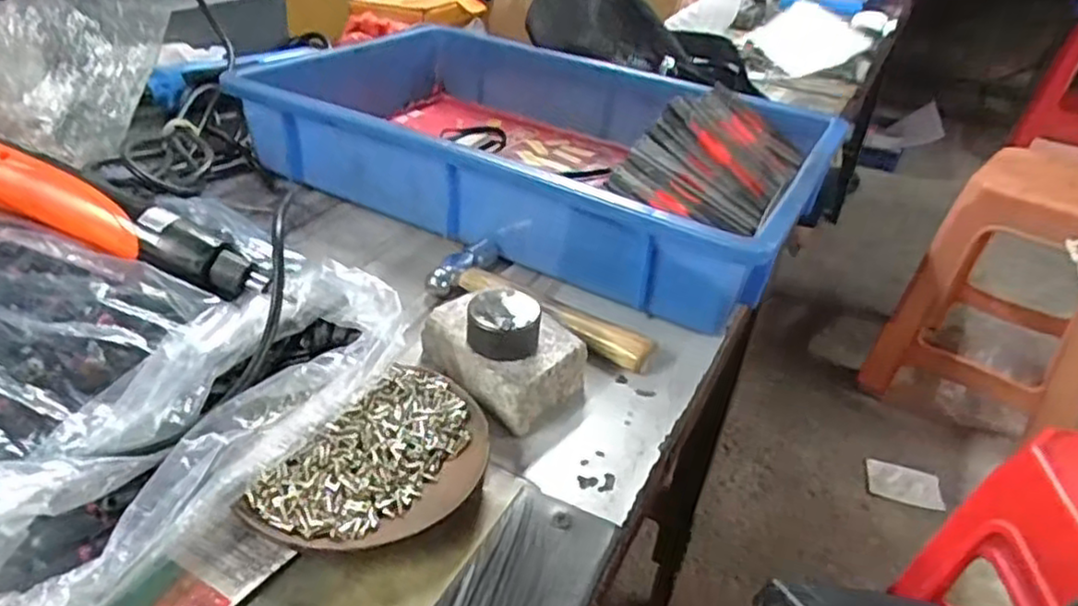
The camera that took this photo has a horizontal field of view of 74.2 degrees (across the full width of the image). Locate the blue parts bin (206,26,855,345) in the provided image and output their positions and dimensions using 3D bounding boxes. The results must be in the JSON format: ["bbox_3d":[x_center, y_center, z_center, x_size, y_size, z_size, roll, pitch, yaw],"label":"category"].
[{"bbox_3d":[-0.012,-0.143,0.605,0.471,0.083,0.296,21,36,21],"label":"blue parts bin"}]

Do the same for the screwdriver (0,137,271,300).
[{"bbox_3d":[-0.247,-0.051,0.379,0.209,0.030,0.030,22,34,0],"label":"screwdriver"}]

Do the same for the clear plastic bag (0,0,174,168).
[{"bbox_3d":[-0.341,-0.177,0.512,0.148,0.114,0.120,23,37,24],"label":"clear plastic bag"}]

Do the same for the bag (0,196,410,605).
[{"bbox_3d":[-0.231,0.008,0.350,0.282,0.071,0.229,23,37,24],"label":"bag"}]

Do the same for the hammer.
[{"bbox_3d":[0.005,-0.004,0.460,0.157,0.019,0.066,20,35,20],"label":"hammer"}]

